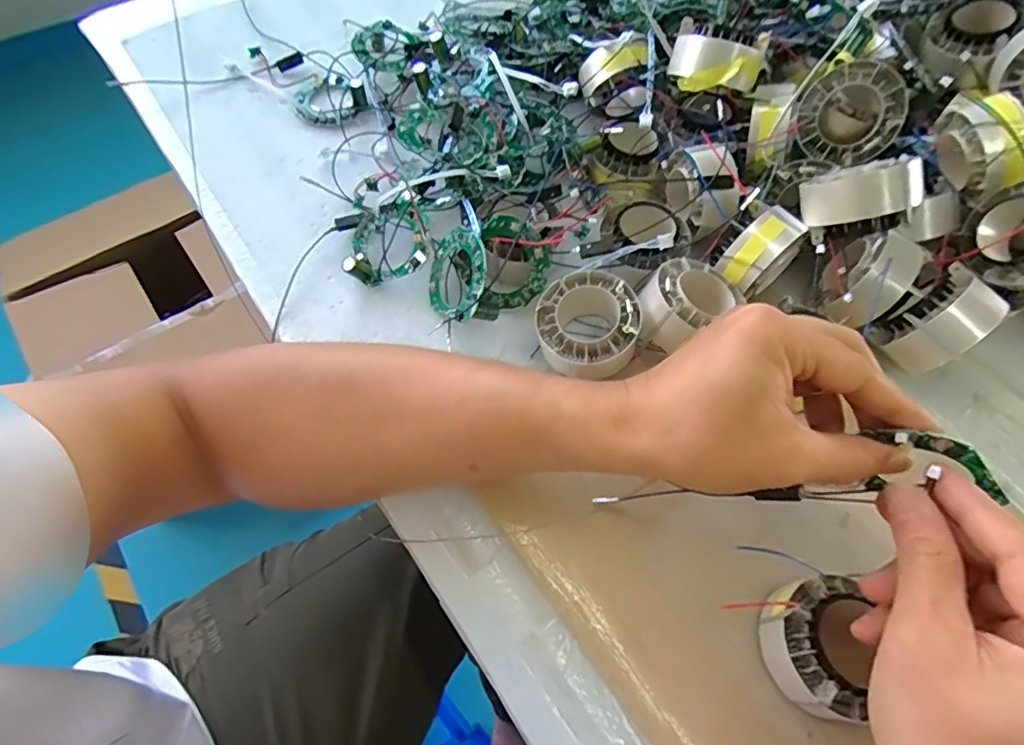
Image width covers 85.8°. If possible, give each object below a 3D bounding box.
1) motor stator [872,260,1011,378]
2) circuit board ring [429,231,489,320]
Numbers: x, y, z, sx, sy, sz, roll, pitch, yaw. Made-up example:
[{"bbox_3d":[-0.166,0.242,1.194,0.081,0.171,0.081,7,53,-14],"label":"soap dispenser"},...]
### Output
[{"bbox_3d":[0.273,-0.027,0.361,0.055,0.069,0.044,-28,66,-16],"label":"motor stator"},{"bbox_3d":[-0.037,-0.065,0.377,0.008,0.060,0.057,6,23,-40],"label":"circuit board ring"}]

